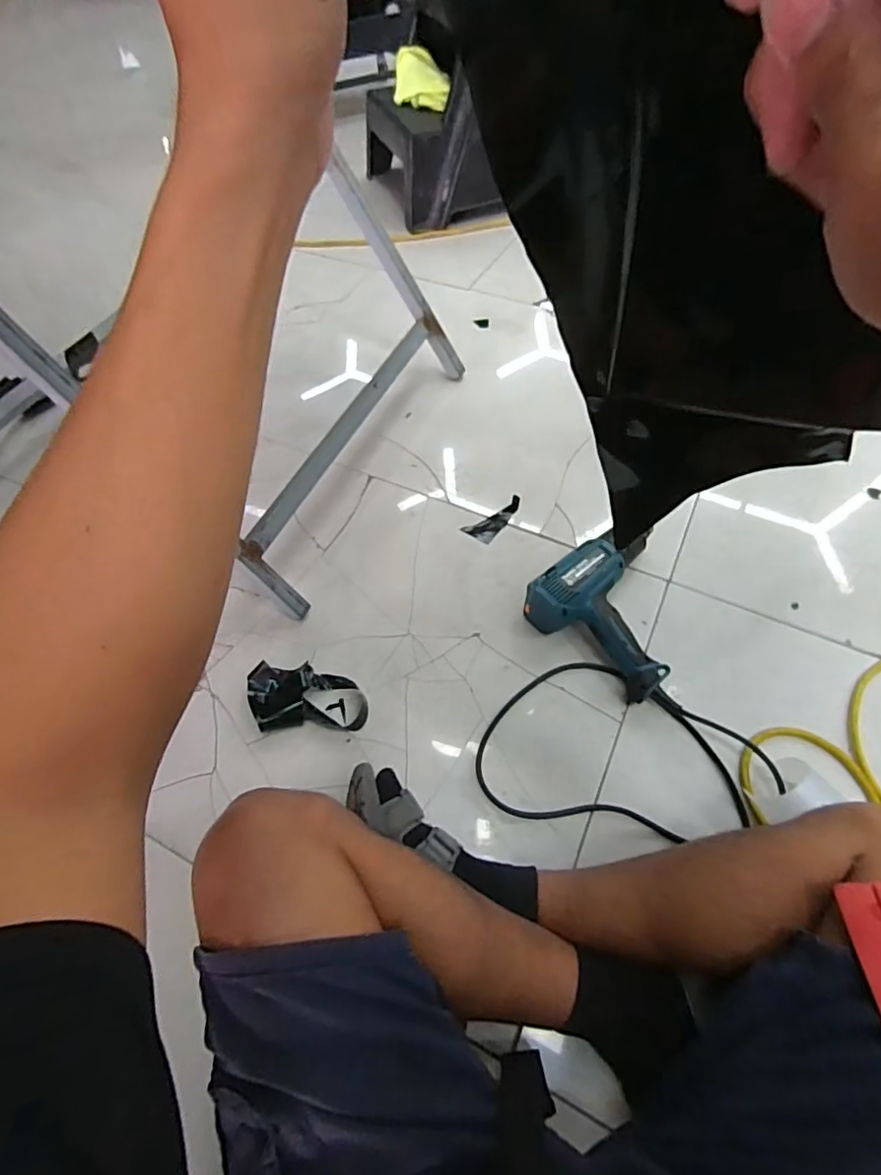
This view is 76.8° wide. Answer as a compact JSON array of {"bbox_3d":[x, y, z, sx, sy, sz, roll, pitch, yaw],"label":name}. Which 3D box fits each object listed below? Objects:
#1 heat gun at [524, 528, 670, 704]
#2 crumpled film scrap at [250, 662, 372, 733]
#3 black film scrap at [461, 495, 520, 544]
[{"bbox_3d":[0.253,0.014,0.755,0.199,0.071,0.217,39,65,24],"label":"heat gun"},{"bbox_3d":[-0.167,0.135,0.705,0.143,0.034,0.086,-2,56,0],"label":"crumpled film scrap"},{"bbox_3d":[0.083,-0.112,0.876,0.047,0.018,0.095,33,63,22],"label":"black film scrap"}]

